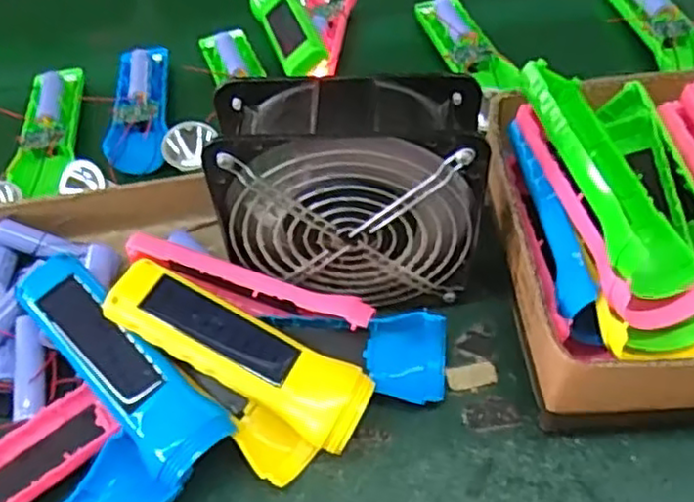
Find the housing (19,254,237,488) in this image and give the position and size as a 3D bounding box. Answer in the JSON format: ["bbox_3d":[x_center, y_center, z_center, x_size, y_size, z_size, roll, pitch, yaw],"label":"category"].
[{"bbox_3d":[-0.129,0.062,0.395,0.153,0.022,0.043,41,63,18],"label":"housing"}]

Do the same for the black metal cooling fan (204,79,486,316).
[{"bbox_3d":[0.003,-0.030,0.412,0.144,0.140,0.057,-2,50,3],"label":"black metal cooling fan"}]

